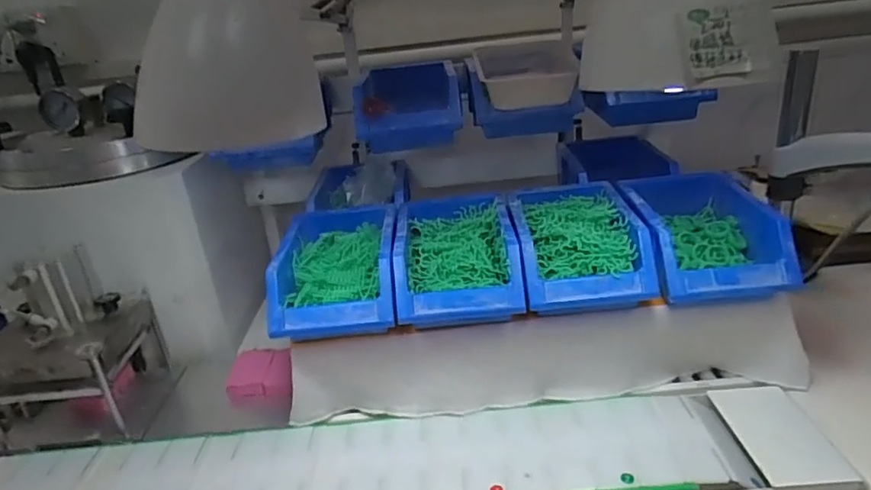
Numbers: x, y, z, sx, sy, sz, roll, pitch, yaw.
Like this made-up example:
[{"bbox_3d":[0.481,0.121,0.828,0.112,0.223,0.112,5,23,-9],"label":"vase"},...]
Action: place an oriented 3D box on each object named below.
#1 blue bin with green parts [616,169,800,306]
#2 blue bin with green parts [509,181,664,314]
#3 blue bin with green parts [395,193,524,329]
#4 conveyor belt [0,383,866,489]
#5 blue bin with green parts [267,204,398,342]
[{"bbox_3d":[0.276,-0.015,0.610,0.126,0.067,0.182,-5,24,4],"label":"blue bin with green parts"},{"bbox_3d":[0.147,-0.001,0.617,0.125,0.073,0.175,-6,23,2],"label":"blue bin with green parts"},{"bbox_3d":[0.024,0.013,0.621,0.123,0.071,0.175,-6,23,3],"label":"blue bin with green parts"},{"bbox_3d":[-0.063,0.212,0.550,0.842,0.029,0.154,-6,23,2],"label":"conveyor belt"},{"bbox_3d":[-0.102,0.026,0.625,0.124,0.074,0.183,-6,23,2],"label":"blue bin with green parts"}]

